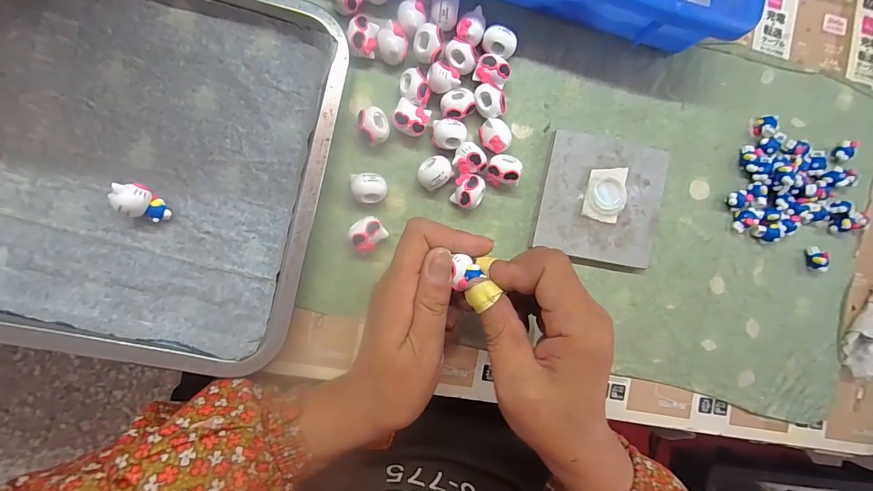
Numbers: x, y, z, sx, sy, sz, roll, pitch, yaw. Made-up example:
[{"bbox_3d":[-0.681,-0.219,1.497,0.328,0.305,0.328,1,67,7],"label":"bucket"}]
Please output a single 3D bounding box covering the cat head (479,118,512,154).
[{"bbox_3d":[0.045,-0.083,0.295,0.022,0.019,0.025,-16,93,-7],"label":"cat head"}]

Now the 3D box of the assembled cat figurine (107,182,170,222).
[{"bbox_3d":[-0.195,-0.028,0.256,0.024,0.027,0.021,17,89,-8],"label":"assembled cat figurine"}]

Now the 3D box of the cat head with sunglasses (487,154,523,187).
[{"bbox_3d":[0.051,-0.057,0.295,0.024,0.023,0.022,10,90,-8],"label":"cat head with sunglasses"}]

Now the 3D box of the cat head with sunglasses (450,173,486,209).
[{"bbox_3d":[0.024,-0.040,0.293,0.023,0.021,0.025,0,91,-8],"label":"cat head with sunglasses"}]

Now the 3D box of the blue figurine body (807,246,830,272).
[{"bbox_3d":[0.330,0.012,0.334,0.010,0.014,0.020,-12,93,-7],"label":"blue figurine body"}]

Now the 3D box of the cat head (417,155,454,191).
[{"bbox_3d":[-0.002,-0.054,0.290,0.024,0.021,0.023,0,91,-8],"label":"cat head"}]

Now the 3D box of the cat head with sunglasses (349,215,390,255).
[{"bbox_3d":[-0.051,-0.008,0.284,0.024,0.021,0.022,-38,96,-6],"label":"cat head with sunglasses"}]

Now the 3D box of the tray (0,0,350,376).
[{"bbox_3d":[-0.228,-0.067,0.254,0.297,0.026,0.257,12,89,-8],"label":"tray"}]

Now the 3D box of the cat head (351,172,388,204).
[{"bbox_3d":[-0.049,-0.041,0.283,0.025,0.022,0.021,5,90,-8],"label":"cat head"}]

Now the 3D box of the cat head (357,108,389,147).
[{"bbox_3d":[-0.045,-0.085,0.282,0.022,0.021,0.025,-10,92,-8],"label":"cat head"}]

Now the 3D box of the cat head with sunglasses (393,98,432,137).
[{"bbox_3d":[-0.019,-0.092,0.286,0.024,0.020,0.022,20,88,-8],"label":"cat head with sunglasses"}]

